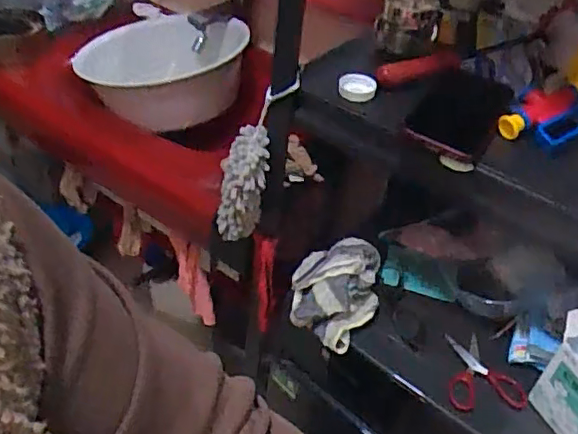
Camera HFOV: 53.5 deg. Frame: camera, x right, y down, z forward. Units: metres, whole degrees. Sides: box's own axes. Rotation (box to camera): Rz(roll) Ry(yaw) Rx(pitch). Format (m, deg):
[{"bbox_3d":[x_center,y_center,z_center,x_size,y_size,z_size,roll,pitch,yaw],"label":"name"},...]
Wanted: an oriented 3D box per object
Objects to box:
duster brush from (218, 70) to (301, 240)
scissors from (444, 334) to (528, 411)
[{"bbox_3d":[-0.044,-0.073,0.676,0.064,0.214,0.056,22,16,17],"label":"duster brush"},{"bbox_3d":[0.213,0.176,0.654,0.084,0.011,0.096,-2,42,-11],"label":"scissors"}]

